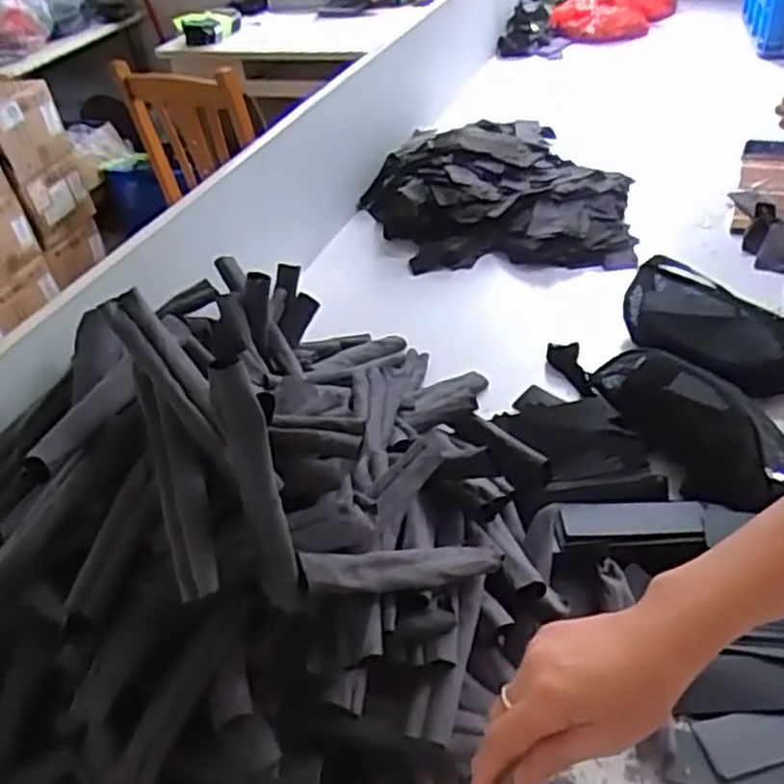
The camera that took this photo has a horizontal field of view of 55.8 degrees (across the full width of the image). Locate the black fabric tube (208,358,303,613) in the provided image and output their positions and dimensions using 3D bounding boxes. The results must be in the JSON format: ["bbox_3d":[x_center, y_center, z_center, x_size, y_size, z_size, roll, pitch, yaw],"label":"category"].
[{"bbox_3d":[-0.094,0.069,0.523,0.029,0.188,0.013,-13,16,-6],"label":"black fabric tube"}]

